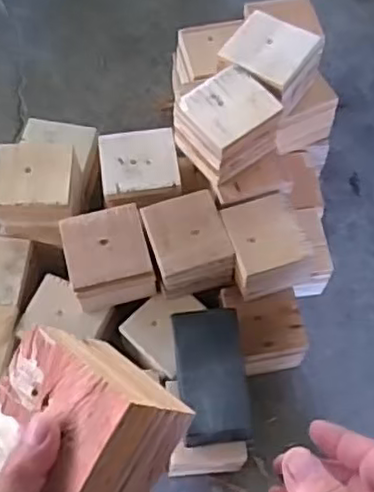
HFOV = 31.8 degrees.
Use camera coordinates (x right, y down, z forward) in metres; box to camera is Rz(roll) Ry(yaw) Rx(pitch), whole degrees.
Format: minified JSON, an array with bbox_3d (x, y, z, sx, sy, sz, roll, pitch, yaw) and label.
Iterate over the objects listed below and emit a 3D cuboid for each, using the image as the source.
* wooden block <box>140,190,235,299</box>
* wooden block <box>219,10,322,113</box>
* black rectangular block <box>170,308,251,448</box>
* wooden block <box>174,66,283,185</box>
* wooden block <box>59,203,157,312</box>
[{"bbox_3d":[0.001,0.000,0.770,0.087,0.067,0.101,-15,64,-7],"label":"wooden block"},{"bbox_3d":[0.094,-0.214,0.774,0.097,0.063,0.099,30,67,15],"label":"wooden block"},{"bbox_3d":[0.026,0.141,0.714,0.073,0.042,0.142,-6,63,-3],"label":"black rectangular block"},{"bbox_3d":[0.046,-0.134,0.750,0.093,0.078,0.087,-32,67,-15],"label":"wooden block"},{"bbox_3d":[-0.091,0.014,0.761,0.094,0.066,0.094,-14,64,-7],"label":"wooden block"}]

